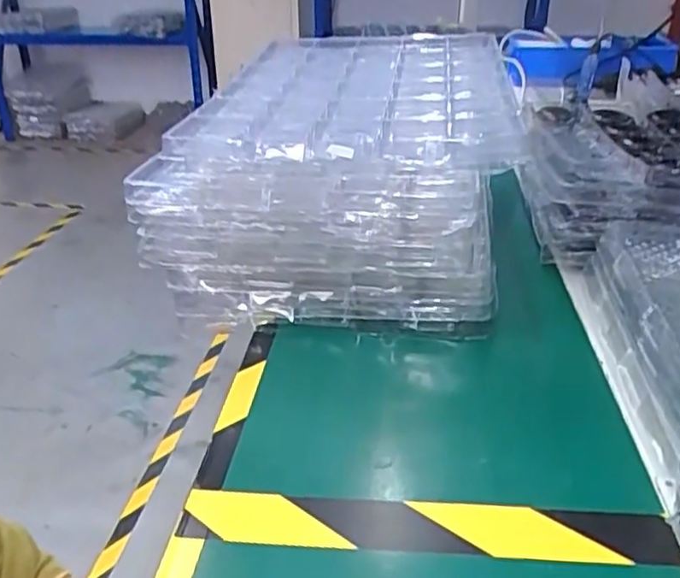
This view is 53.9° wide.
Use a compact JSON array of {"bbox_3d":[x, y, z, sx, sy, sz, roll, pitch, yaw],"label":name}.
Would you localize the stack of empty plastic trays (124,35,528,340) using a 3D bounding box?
[{"bbox_3d":[0.022,-0.143,0.749,0.301,0.166,0.460,4,28,9],"label":"stack of empty plastic trays"}]

